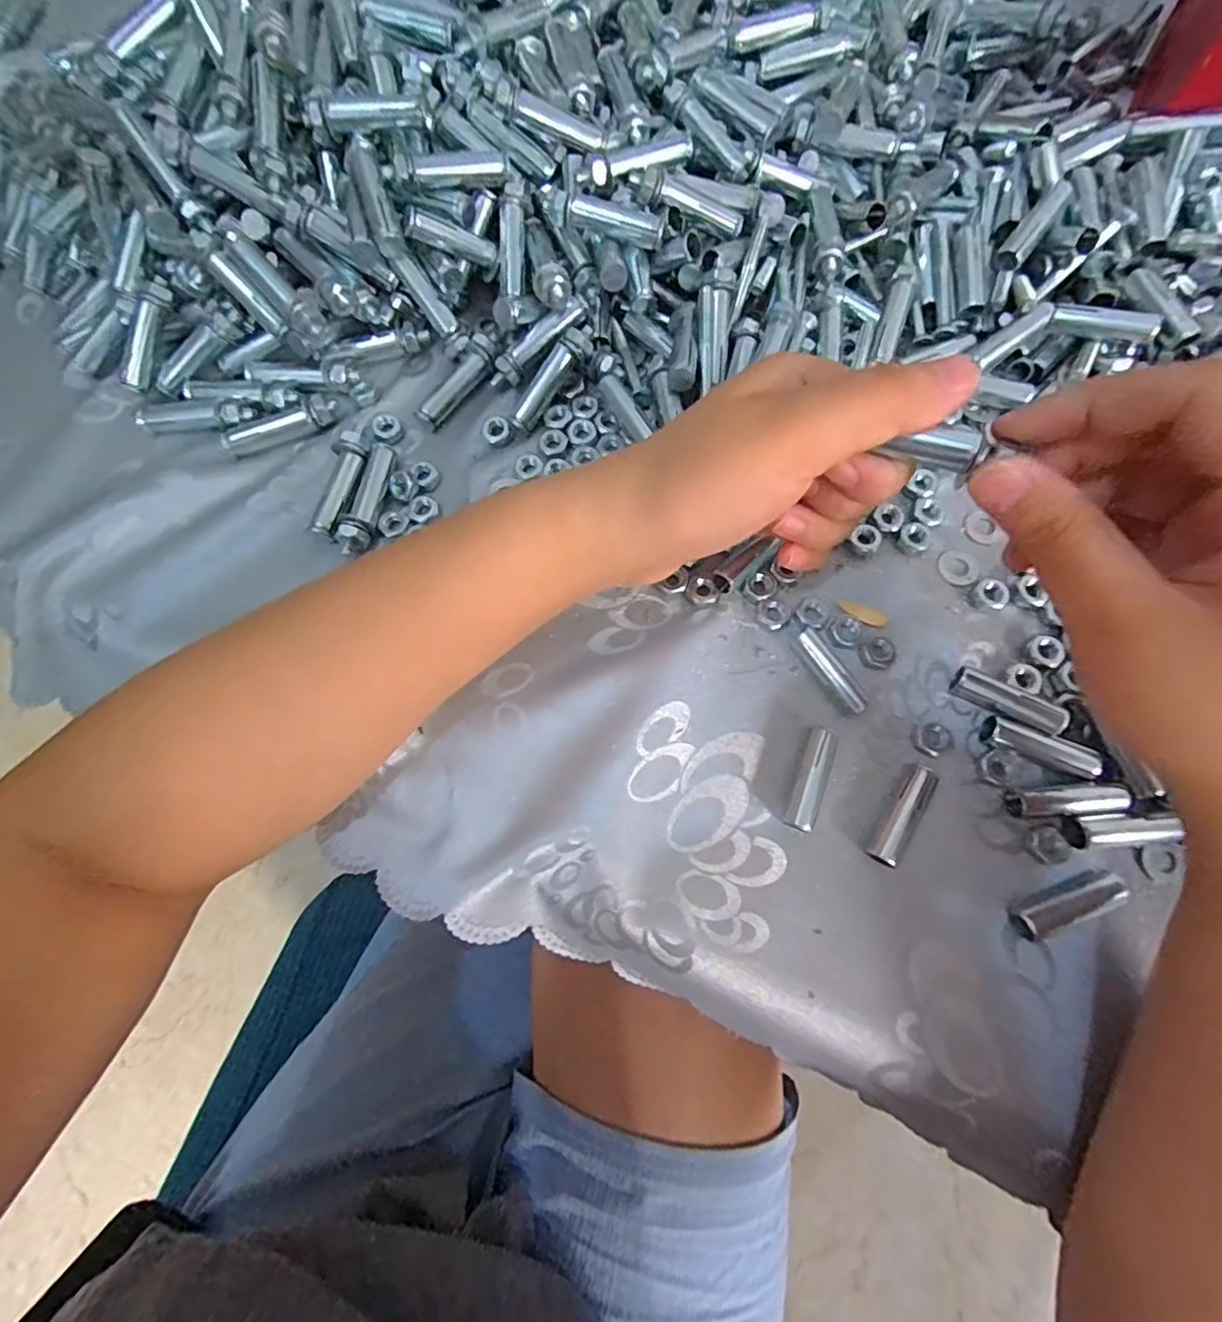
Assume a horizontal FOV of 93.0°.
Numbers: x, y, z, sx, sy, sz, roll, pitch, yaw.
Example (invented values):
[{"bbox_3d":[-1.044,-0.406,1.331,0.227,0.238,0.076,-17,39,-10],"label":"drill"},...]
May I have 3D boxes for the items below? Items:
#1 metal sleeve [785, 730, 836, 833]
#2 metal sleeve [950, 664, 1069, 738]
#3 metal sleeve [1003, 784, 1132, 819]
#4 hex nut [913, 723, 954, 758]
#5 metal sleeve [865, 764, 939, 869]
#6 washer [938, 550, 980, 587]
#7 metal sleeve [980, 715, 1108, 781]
[{"bbox_3d":[0.076,0.045,0.221,0.011,0.009,0.038,21,76,8],"label":"metal sleeve"},{"bbox_3d":[0.154,0.016,0.225,0.039,0.012,0.010,29,77,24],"label":"metal sleeve"},{"bbox_3d":[0.167,0.051,0.212,0.038,0.007,0.010,-8,74,15],"label":"metal sleeve"},{"bbox_3d":[0.126,0.031,0.226,0.013,0.005,0.013,-33,76,-7],"label":"hex nut"},{"bbox_3d":[0.108,0.058,0.217,0.012,0.010,0.039,30,78,10],"label":"metal sleeve"},{"bbox_3d":[0.149,-0.040,0.247,0.016,0.004,0.016,23,77,8],"label":"washer"},{"bbox_3d":[0.163,0.033,0.221,0.041,0.009,0.011,23,77,8],"label":"metal sleeve"}]

